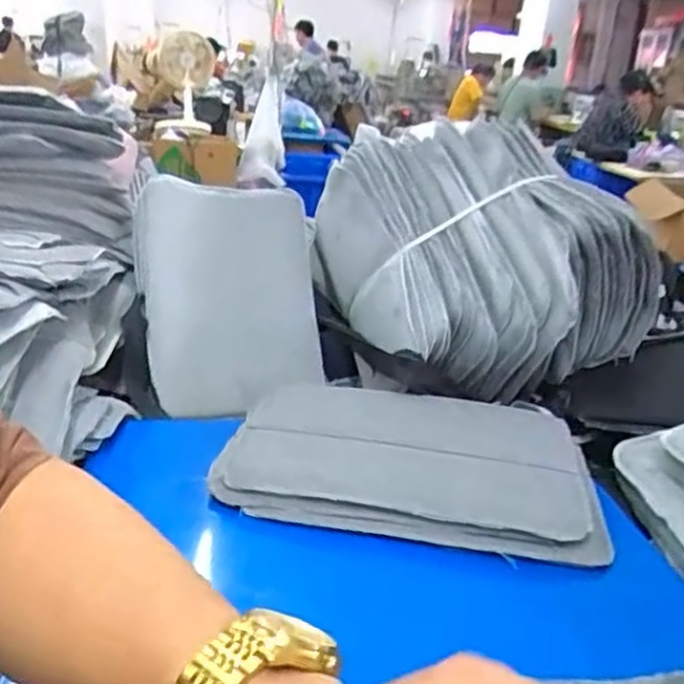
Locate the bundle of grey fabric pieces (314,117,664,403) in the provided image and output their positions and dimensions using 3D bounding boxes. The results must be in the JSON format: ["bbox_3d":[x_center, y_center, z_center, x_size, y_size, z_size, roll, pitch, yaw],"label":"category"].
[{"bbox_3d":[0.192,-0.122,0.965,0.336,0.265,0.378,-9,26,-28],"label":"bundle of grey fabric pieces"}]

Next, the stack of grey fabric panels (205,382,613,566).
[{"bbox_3d":[0.074,0.120,0.741,0.366,0.032,0.266,8,23,11],"label":"stack of grey fabric panels"}]

